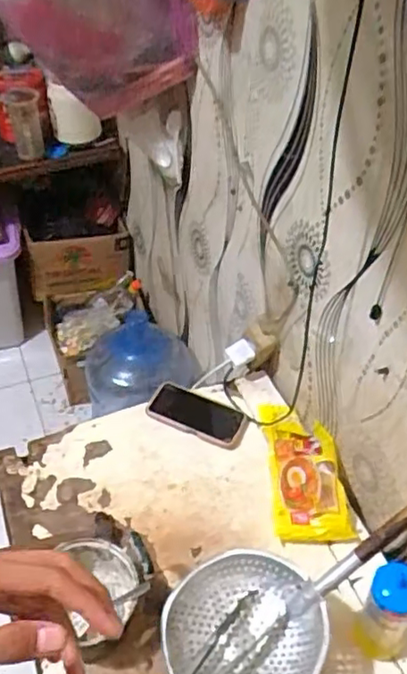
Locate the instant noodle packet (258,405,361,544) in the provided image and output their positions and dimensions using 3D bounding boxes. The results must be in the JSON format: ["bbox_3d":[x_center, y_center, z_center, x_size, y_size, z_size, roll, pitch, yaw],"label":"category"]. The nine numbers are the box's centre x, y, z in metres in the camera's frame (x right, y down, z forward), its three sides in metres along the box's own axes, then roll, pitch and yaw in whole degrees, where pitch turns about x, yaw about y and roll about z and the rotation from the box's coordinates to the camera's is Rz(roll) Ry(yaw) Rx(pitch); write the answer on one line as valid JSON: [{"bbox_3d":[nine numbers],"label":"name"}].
[{"bbox_3d":[0.167,0.214,1.043,0.118,0.043,0.254,0,45,-3],"label":"instant noodle packet"}]

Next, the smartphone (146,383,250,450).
[{"bbox_3d":[-0.011,0.142,1.149,0.181,0.018,0.084,22,56,15],"label":"smartphone"}]

